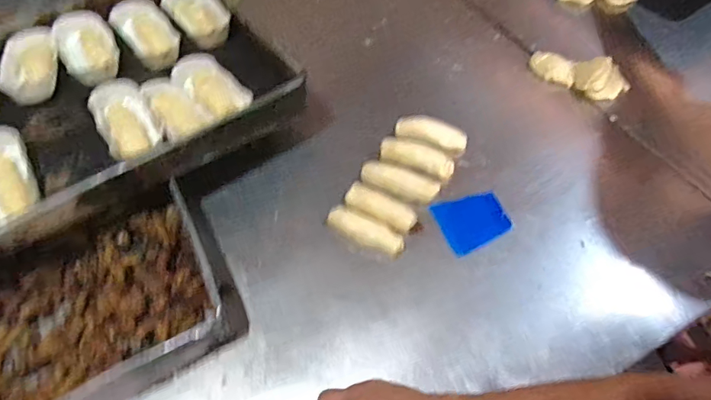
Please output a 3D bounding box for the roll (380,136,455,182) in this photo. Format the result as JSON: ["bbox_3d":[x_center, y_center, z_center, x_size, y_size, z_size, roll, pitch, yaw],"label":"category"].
[{"bbox_3d":[0.085,-0.056,0.659,0.105,0.024,0.050,19,59,13],"label":"roll"}]

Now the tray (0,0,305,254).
[{"bbox_3d":[-0.503,-0.072,0.601,0.819,0.056,0.420,-32,61,-18],"label":"tray"}]

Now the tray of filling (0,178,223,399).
[{"bbox_3d":[-0.341,0.141,0.523,0.378,0.066,0.210,-28,60,-16],"label":"tray of filling"}]

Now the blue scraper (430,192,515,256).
[{"bbox_3d":[0.153,0.025,0.614,0.084,0.008,0.077,-17,58,-10],"label":"blue scraper"}]

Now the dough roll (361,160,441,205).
[{"bbox_3d":[0.058,-0.021,0.631,0.104,0.016,0.039,20,59,14],"label":"dough roll"}]

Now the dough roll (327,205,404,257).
[{"bbox_3d":[0.010,0.040,0.597,0.104,0.020,0.034,28,62,18],"label":"dough roll"}]

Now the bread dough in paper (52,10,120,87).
[{"bbox_3d":[-0.411,-0.235,0.727,0.079,0.031,0.160,-25,59,-14],"label":"bread dough in paper"}]

